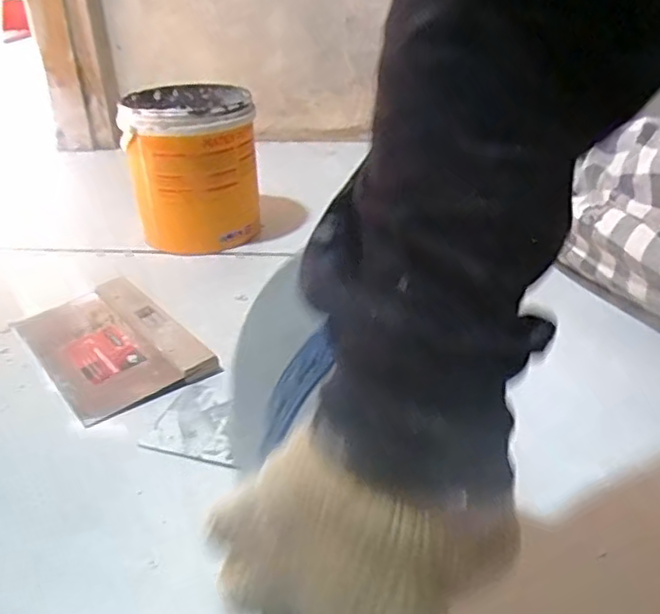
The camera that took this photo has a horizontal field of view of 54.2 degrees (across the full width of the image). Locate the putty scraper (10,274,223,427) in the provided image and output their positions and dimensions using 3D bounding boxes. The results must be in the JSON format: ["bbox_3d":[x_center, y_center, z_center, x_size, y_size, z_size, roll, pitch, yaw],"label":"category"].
[{"bbox_3d":[-0.204,0.030,0.590,0.118,0.014,0.204,-25,38,-30],"label":"putty scraper"}]

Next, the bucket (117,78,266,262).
[{"bbox_3d":[-0.165,-0.172,0.796,0.150,0.166,0.155,-8,32,-7],"label":"bucket"}]

